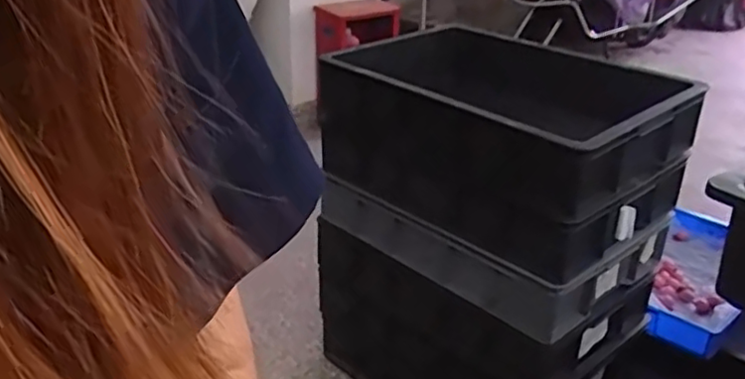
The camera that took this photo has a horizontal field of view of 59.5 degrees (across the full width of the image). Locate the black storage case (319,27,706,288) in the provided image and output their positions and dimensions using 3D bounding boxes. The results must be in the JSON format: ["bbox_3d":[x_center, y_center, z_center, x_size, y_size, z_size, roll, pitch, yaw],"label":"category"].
[{"bbox_3d":[0.249,-0.104,1.246,0.390,0.279,0.568,-21,31,-38],"label":"black storage case"}]

